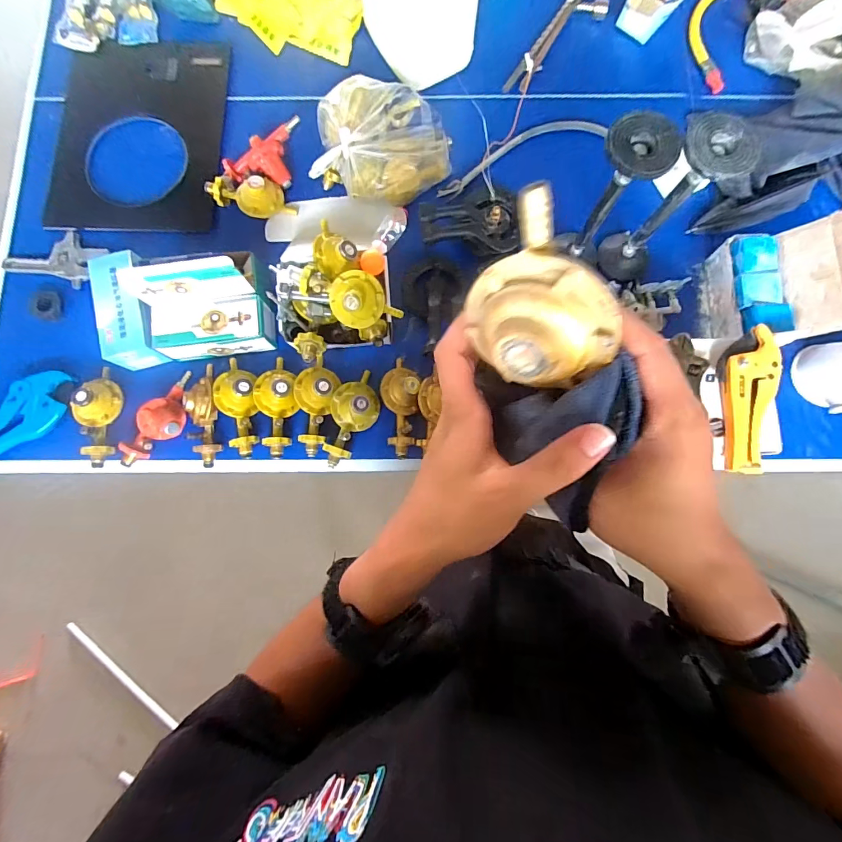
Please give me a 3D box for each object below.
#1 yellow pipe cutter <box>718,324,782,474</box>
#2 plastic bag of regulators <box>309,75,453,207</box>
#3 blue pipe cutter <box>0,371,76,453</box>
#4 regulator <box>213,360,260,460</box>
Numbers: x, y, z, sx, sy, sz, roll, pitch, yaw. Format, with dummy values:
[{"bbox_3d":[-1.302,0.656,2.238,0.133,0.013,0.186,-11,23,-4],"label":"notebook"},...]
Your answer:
[{"bbox_3d":[0.479,-0.033,0.612,0.079,0.025,0.212,14,81,3],"label":"yellow pipe cutter"},{"bbox_3d":[-0.075,-0.508,0.761,0.257,0.092,0.211,-29,82,-4],"label":"plastic bag of regulators"},{"bbox_3d":[-0.708,-0.009,0.714,0.200,0.027,0.095,-38,82,-5],"label":"blue pipe cutter"},{"bbox_3d":[-0.311,-0.027,0.701,0.063,0.048,0.172,-3,81,0],"label":"regulator"}]

